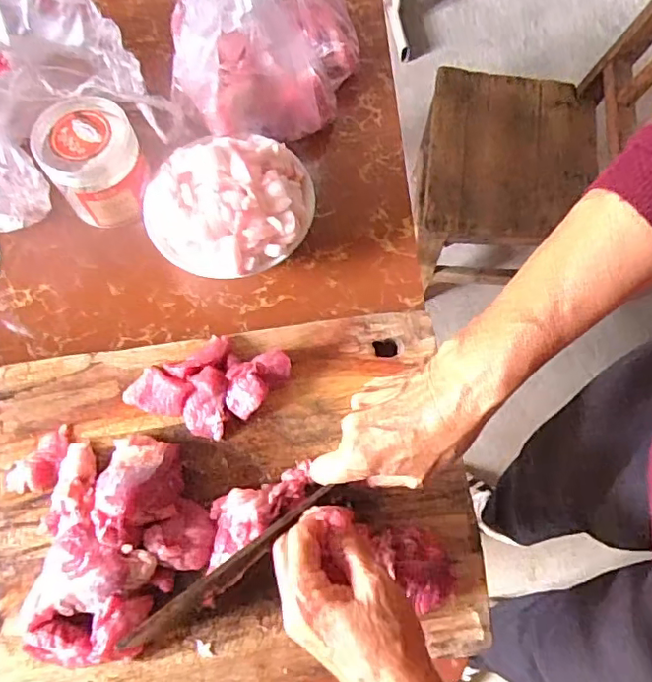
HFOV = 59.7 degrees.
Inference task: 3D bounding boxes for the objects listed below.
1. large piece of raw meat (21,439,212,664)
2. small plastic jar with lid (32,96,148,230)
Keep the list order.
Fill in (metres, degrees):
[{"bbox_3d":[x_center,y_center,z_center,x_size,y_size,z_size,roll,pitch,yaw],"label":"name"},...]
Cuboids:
[{"bbox_3d":[-0.154,0.150,0.423,0.117,0.042,0.162,1,71,1],"label":"large piece of raw meat"},{"bbox_3d":[-0.214,-0.165,0.532,0.083,0.079,0.082,0,71,0],"label":"small plastic jar with lid"}]

